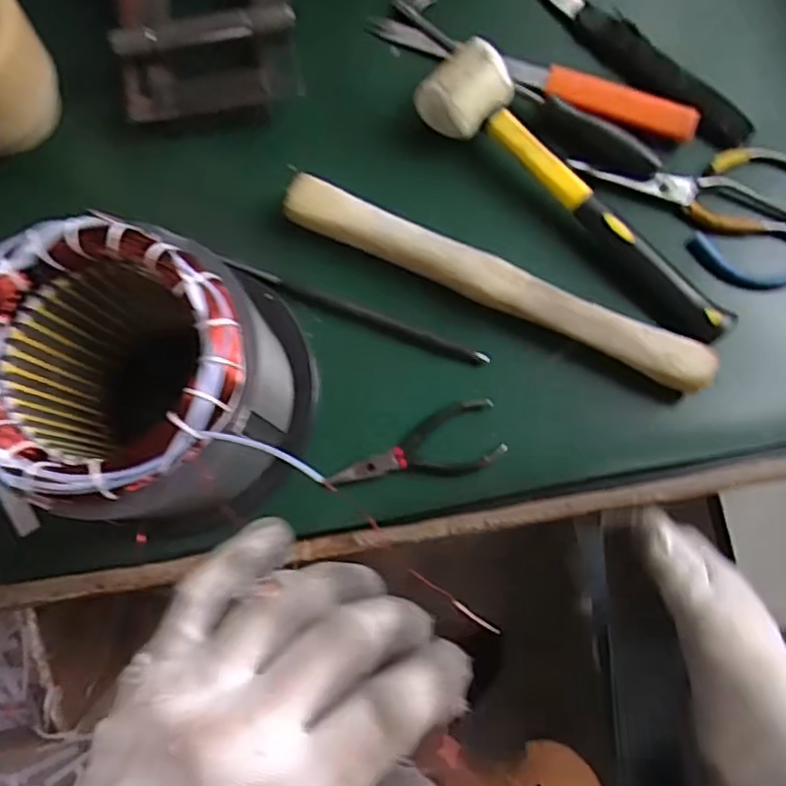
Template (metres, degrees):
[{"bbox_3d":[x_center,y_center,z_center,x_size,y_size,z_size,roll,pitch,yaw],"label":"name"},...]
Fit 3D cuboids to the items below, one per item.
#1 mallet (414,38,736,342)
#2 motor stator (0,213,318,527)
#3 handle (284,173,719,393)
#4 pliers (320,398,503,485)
[{"bbox_3d":[0.140,-0.151,0.484,0.280,0.042,0.066,40,82,7],"label":"mallet"},{"bbox_3d":[-0.134,-0.004,0.398,0.163,0.176,0.146,-21,80,-3],"label":"motor stator"},{"bbox_3d":[0.071,-0.079,0.475,0.316,0.038,0.037,24,81,5],"label":"handle"},{"bbox_3d":[0.017,0.044,0.466,0.123,0.009,0.050,-21,80,-3],"label":"pliers"}]

